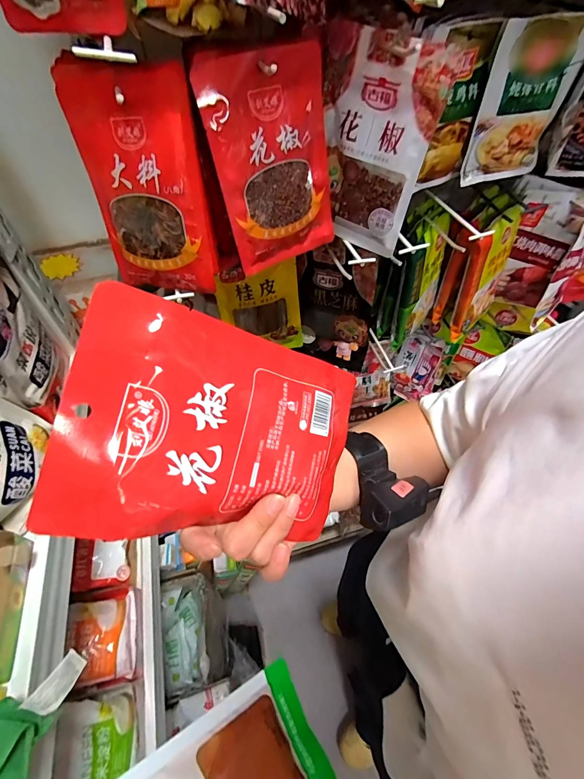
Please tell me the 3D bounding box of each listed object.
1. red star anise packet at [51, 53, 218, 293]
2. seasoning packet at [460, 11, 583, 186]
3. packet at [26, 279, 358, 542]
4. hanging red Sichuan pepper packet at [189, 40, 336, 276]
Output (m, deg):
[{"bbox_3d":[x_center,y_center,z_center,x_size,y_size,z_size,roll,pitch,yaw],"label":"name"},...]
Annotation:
[{"bbox_3d":[-0.157,-0.214,0.382,0.145,0.212,0.022,5,33,21],"label":"red star anise packet"},{"bbox_3d":[0.301,-0.367,0.465,0.122,0.165,0.017,-13,52,-7],"label":"seasoning packet"},{"bbox_3d":[-0.038,0.029,0.234,0.191,0.016,0.133,16,85,-32],"label":"packet"},{"bbox_3d":[-0.018,-0.254,0.409,0.144,0.202,0.022,-29,42,-17],"label":"hanging red Sichuan pepper packet"}]

